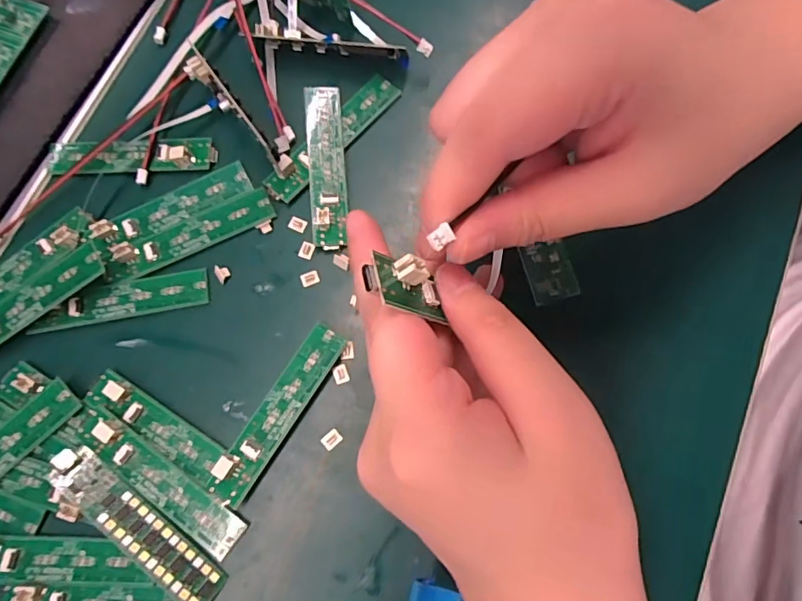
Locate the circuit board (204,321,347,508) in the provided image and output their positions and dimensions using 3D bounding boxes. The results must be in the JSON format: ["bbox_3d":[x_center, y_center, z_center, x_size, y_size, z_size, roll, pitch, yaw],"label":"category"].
[{"bbox_3d":[-0.053,0.048,0.214,0.016,0.014,0.083,32,78,8],"label":"circuit board"}]

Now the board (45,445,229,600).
[{"bbox_3d":[-0.107,0.091,0.201,0.083,0.007,0.017,39,52,5],"label":"board"}]

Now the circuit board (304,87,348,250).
[{"bbox_3d":[-0.036,-0.066,0.243,0.018,0.008,0.083,-5,75,-1],"label":"circuit board"}]

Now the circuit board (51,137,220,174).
[{"bbox_3d":[-0.136,-0.074,0.247,0.083,0.010,0.017,-1,75,0],"label":"circuit board"}]

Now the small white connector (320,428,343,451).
[{"bbox_3d":[-0.030,0.060,0.216,0.009,0.004,0.007,-43,79,-10],"label":"small white connector"}]

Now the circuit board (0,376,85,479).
[{"bbox_3d":[-0.174,0.067,0.210,0.018,0.010,0.082,43,80,11],"label":"circuit board"}]

